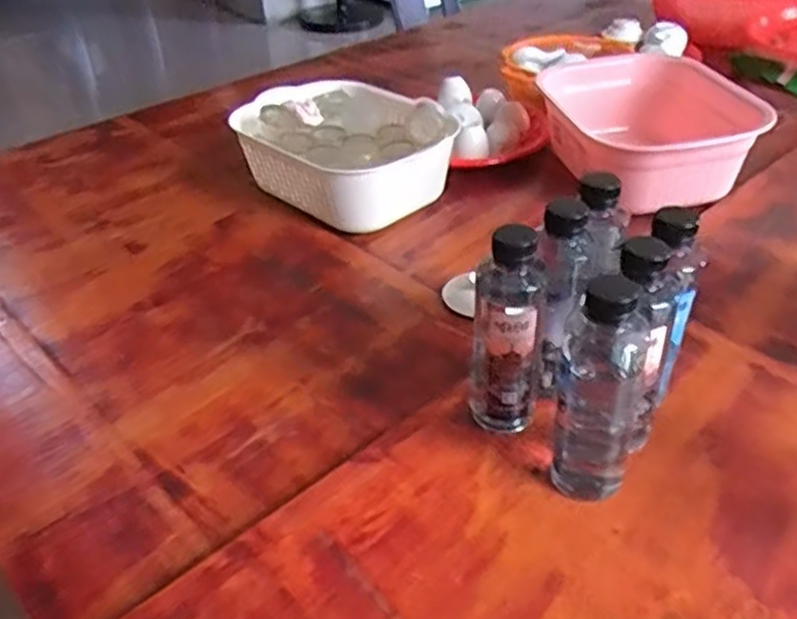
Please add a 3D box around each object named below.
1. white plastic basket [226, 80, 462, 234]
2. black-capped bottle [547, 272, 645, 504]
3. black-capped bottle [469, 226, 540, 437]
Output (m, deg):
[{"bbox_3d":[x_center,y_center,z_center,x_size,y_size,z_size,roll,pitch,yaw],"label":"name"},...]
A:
[{"bbox_3d":[-0.065,-0.211,0.938,0.213,0.106,0.282,-32,45,-31],"label":"white plastic basket"},{"bbox_3d":[0.140,0.059,0.489,0.051,0.161,0.051,10,40,18],"label":"black-capped bottle"},{"bbox_3d":[0.082,0.025,0.542,0.053,0.189,0.053,1,38,7],"label":"black-capped bottle"}]

